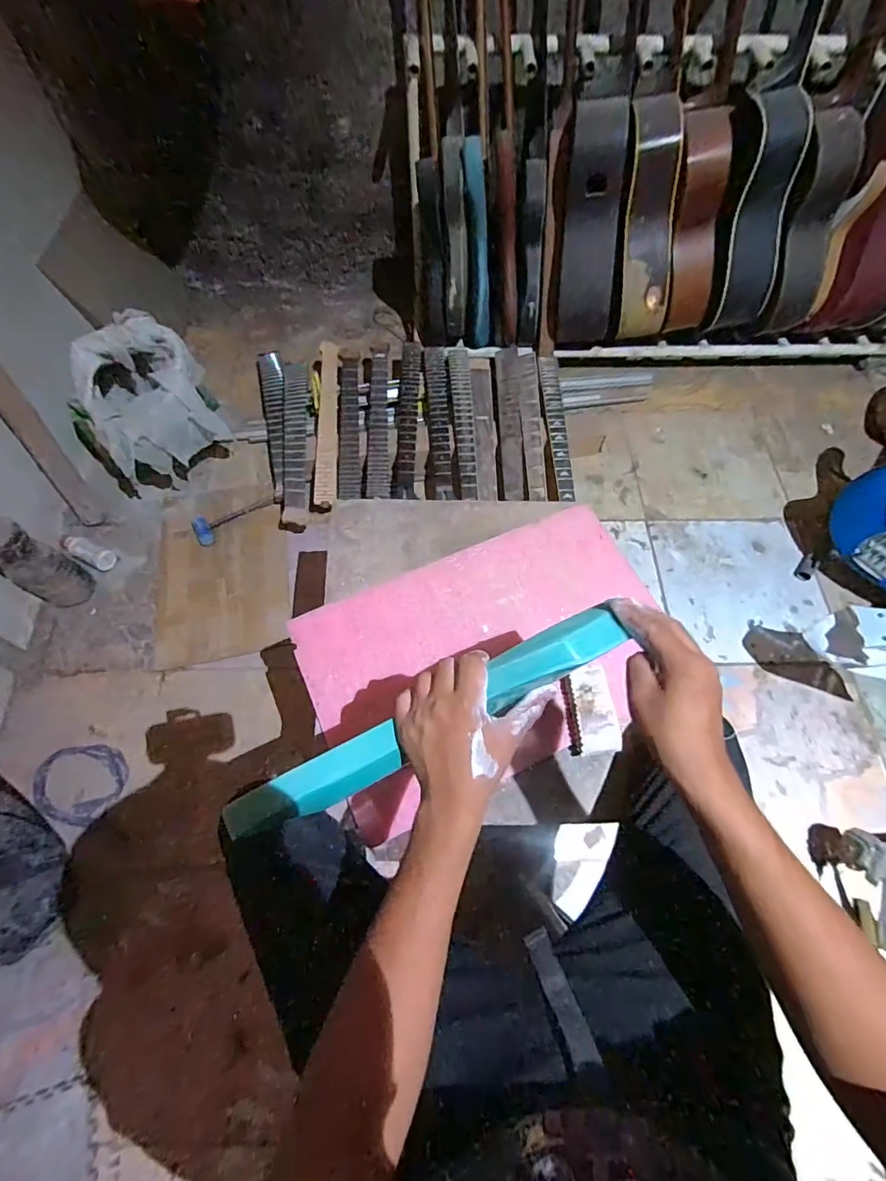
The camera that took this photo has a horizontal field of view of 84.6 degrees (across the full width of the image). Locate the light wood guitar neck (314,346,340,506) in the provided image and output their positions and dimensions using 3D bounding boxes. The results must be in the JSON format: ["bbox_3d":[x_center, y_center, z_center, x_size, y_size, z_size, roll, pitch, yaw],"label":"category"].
[{"bbox_3d":[-0.315,-0.471,1.325,0.059,0.029,0.540,-3,67,-2],"label":"light wood guitar neck"}]

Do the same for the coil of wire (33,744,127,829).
[{"bbox_3d":[-0.753,0.402,1.009,0.173,0.028,0.154,-2,65,-17],"label":"coil of wire"}]

